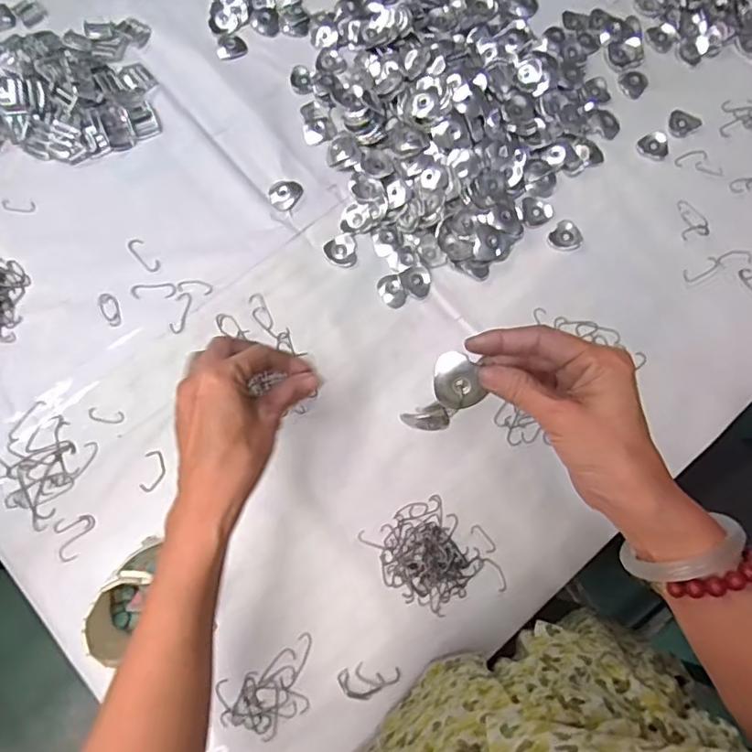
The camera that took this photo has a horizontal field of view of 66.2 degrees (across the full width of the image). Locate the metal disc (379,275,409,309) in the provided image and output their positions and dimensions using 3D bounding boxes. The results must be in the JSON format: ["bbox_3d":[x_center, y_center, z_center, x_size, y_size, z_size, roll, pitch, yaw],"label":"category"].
[{"bbox_3d":[0.018,-0.092,0.627,0.027,0.005,0.037,-23,78,-8],"label":"metal disc"}]

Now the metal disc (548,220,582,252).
[{"bbox_3d":[0.211,-0.155,0.638,0.033,0.006,0.039,33,77,6],"label":"metal disc"}]

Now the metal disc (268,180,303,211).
[{"bbox_3d":[-0.101,-0.204,0.650,0.038,0.005,0.034,-17,77,-7],"label":"metal disc"}]

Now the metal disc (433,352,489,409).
[{"bbox_3d":[0.048,0.003,0.341,0.027,0.006,0.034,-15,104,11],"label":"metal disc"}]

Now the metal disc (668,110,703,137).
[{"bbox_3d":[0.362,-0.300,0.683,0.040,0.006,0.031,-28,78,-9],"label":"metal disc"}]

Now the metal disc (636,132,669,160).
[{"bbox_3d":[0.324,-0.268,0.672,0.035,0.008,0.030,-15,77,-6],"label":"metal disc"}]

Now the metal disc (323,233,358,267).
[{"bbox_3d":[-0.037,-0.137,0.633,0.034,0.005,0.036,1,76,-2],"label":"metal disc"}]

